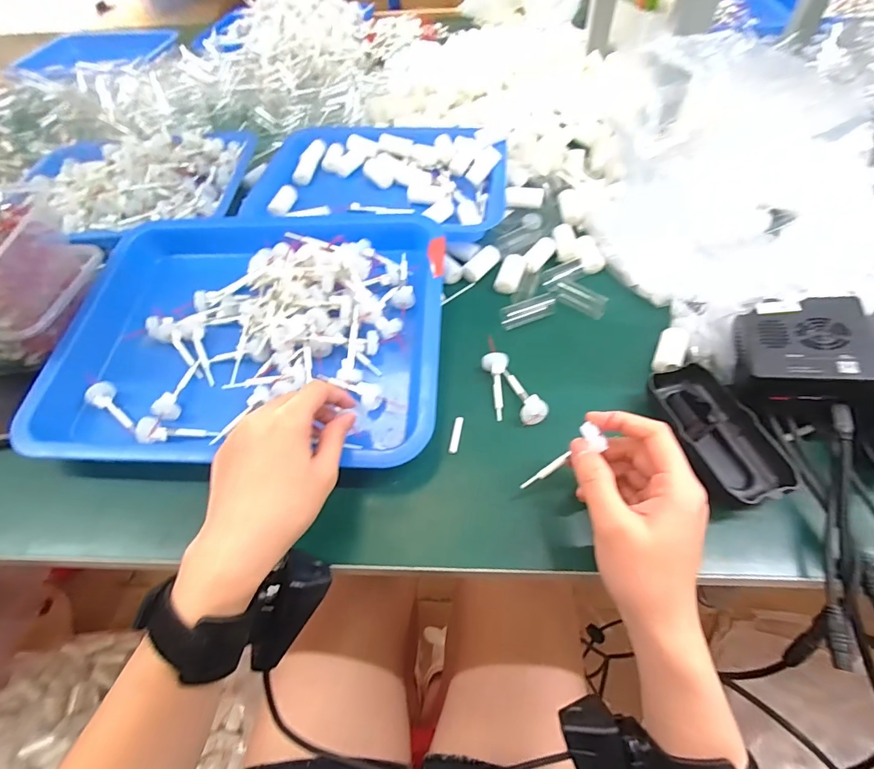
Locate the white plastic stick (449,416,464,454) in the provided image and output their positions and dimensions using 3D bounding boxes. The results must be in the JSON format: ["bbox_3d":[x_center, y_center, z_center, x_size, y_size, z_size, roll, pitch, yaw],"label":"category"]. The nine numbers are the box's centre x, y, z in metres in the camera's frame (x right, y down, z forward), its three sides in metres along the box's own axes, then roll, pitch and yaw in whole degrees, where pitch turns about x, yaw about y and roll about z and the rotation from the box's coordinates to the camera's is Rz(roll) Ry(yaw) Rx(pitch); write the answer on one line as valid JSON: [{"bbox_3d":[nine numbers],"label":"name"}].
[{"bbox_3d":[0.016,0.040,0.348,0.007,0.004,0.032,8,55,9],"label":"white plastic stick"}]

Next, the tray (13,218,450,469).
[{"bbox_3d":[-0.162,-0.061,0.391,0.332,0.058,0.273,1,54,4],"label":"tray"}]

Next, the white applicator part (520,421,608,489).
[{"bbox_3d":[0.081,0.050,0.292,0.065,0.009,0.017,-44,52,24],"label":"white applicator part"}]

